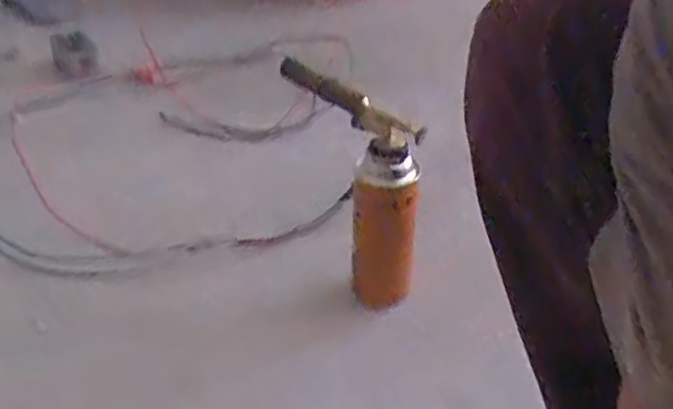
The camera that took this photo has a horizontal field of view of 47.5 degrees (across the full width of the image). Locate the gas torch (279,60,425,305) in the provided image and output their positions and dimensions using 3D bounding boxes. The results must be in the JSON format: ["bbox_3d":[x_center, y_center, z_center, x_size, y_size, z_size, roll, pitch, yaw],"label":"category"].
[{"bbox_3d":[0.035,-0.017,0.762,0.089,0.251,0.085,-15,6,-23],"label":"gas torch"}]

